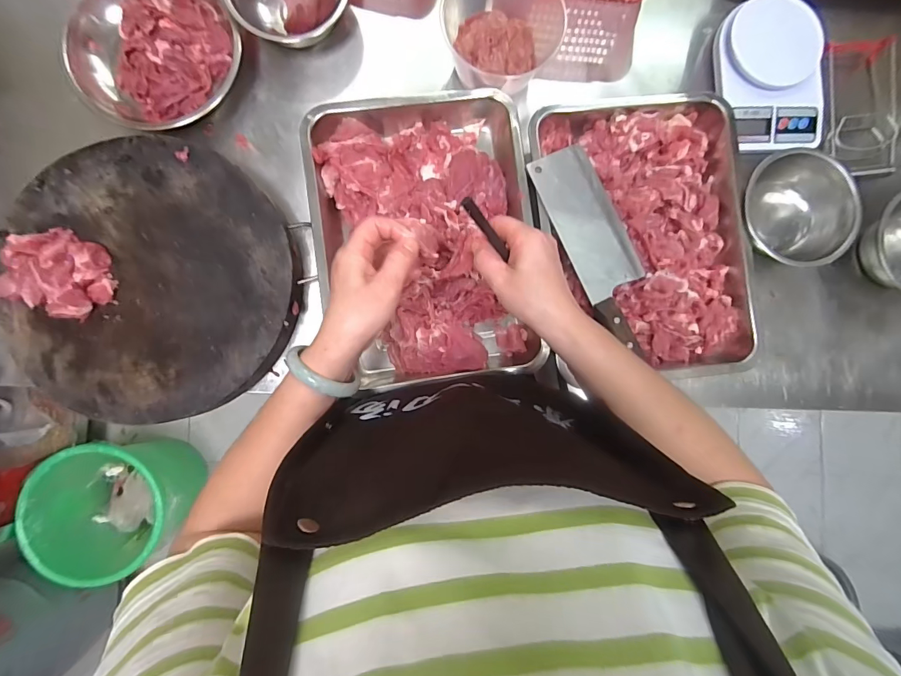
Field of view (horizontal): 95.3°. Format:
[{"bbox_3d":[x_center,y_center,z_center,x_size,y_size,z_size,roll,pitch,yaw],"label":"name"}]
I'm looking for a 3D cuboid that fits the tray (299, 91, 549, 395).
[{"bbox_3d":[-0.030,-0.125,0.509,0.257,0.051,0.349,-7,90,-4],"label":"tray"}]

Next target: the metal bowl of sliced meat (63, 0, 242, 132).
[{"bbox_3d":[-0.355,-0.353,0.515,0.174,0.069,0.197,33,87,-1],"label":"metal bowl of sliced meat"}]

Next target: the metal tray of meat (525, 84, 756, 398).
[{"bbox_3d":[0.240,-0.128,0.513,0.263,0.051,0.352,-2,89,-4],"label":"metal tray of meat"}]

